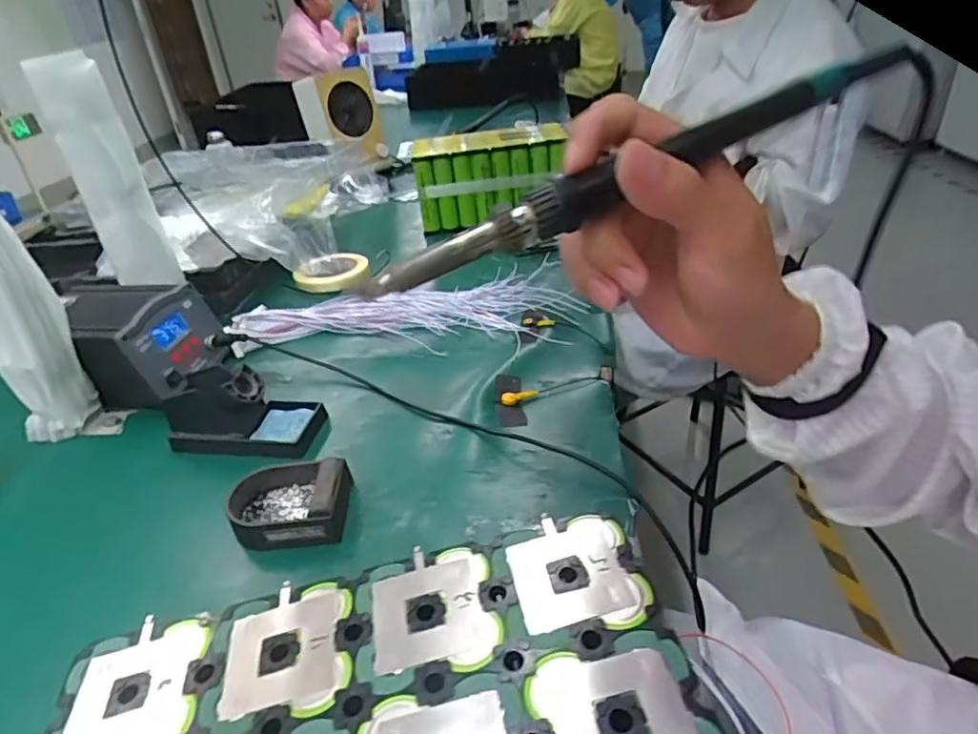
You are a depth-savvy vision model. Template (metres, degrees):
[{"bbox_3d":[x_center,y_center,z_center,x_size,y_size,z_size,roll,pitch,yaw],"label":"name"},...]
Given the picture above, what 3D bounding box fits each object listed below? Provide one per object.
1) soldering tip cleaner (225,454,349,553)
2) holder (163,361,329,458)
[{"bbox_3d":[-0.178,0.118,0.542,0.108,0.034,0.082,-9,33,-6],"label":"soldering tip cleaner"},{"bbox_3d":[-0.257,0.038,0.644,0.149,0.067,0.081,2,33,11],"label":"holder"}]

